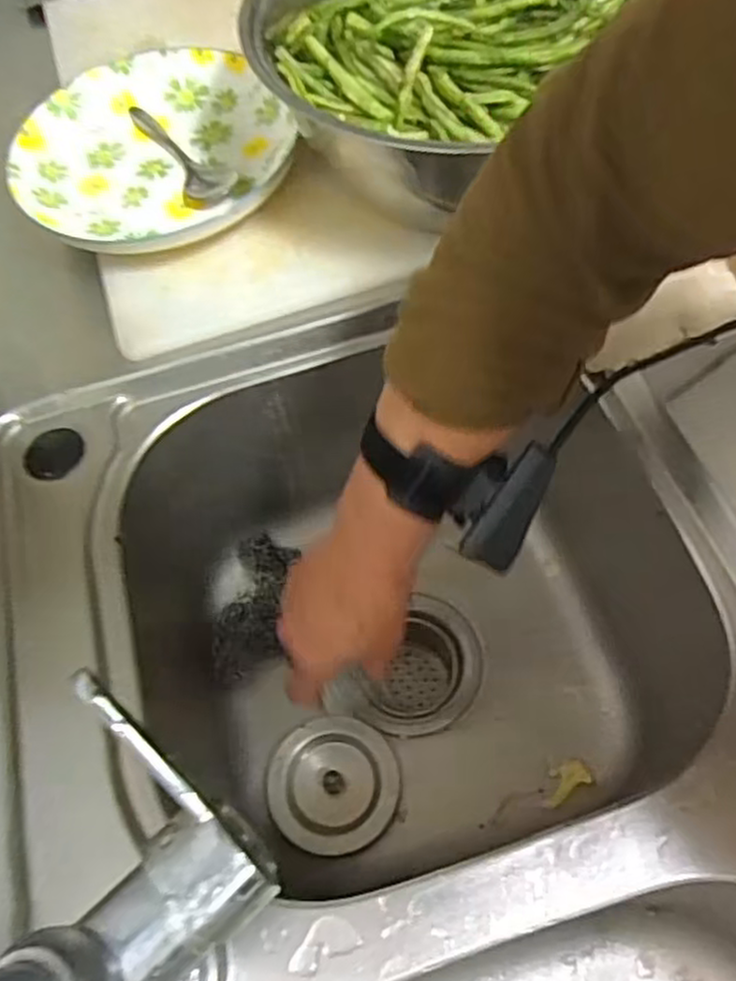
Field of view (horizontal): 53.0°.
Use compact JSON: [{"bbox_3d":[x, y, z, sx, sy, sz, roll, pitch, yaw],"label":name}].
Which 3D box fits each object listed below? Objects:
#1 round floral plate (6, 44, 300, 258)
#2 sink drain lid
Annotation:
[{"bbox_3d":[-0.156,-0.235,0.525,0.184,0.040,0.197,-2,59,3],"label":"round floral plate"},{"bbox_3d":[-0.024,0.200,0.505,0.086,0.009,0.084,-2,59,3],"label":"sink drain lid"}]

